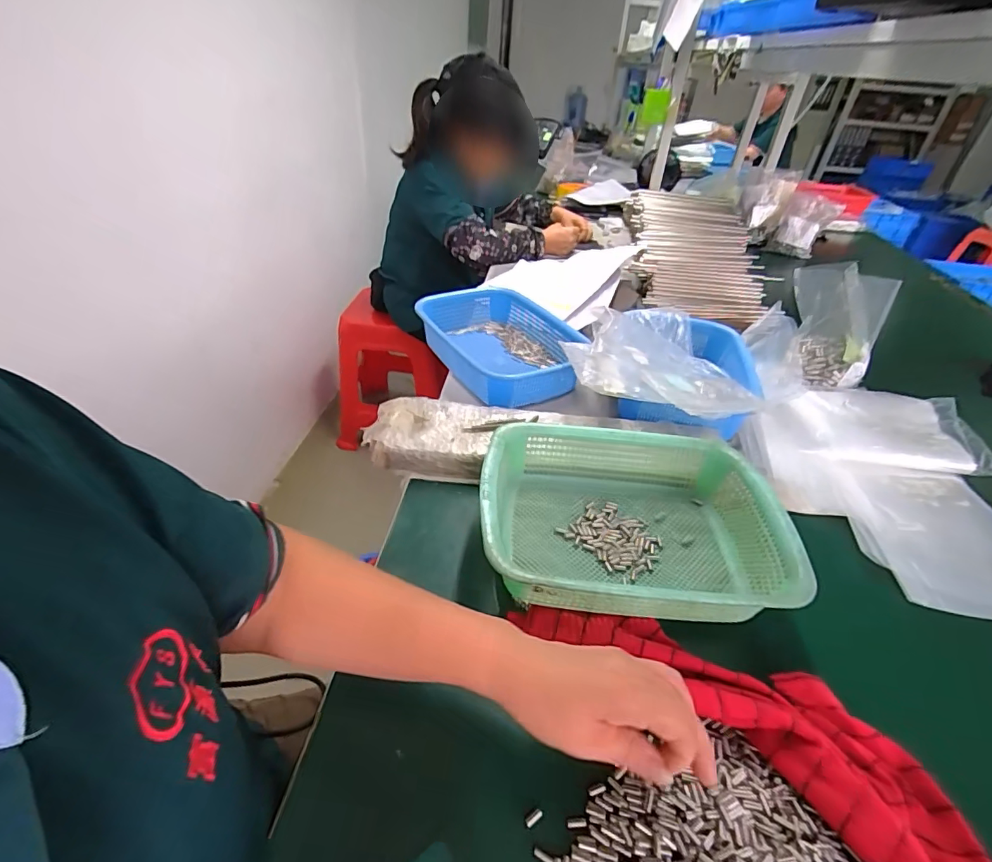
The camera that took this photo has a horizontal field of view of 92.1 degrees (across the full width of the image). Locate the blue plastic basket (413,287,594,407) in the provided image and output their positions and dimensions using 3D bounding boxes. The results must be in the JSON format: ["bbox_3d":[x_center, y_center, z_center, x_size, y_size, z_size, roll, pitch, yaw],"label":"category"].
[{"bbox_3d":[0.010,-0.148,0.803,0.214,0.074,0.273,-22,47,-28],"label":"blue plastic basket"}]

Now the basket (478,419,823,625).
[{"bbox_3d":[0.136,0.090,0.496,0.294,0.074,0.218,5,40,0],"label":"basket"}]

